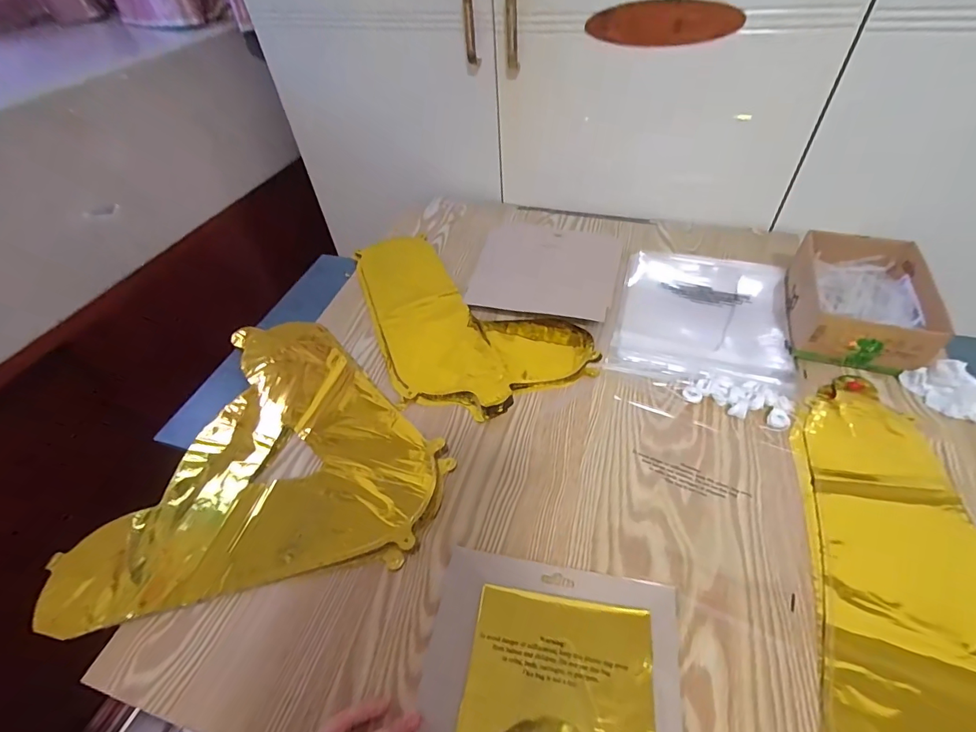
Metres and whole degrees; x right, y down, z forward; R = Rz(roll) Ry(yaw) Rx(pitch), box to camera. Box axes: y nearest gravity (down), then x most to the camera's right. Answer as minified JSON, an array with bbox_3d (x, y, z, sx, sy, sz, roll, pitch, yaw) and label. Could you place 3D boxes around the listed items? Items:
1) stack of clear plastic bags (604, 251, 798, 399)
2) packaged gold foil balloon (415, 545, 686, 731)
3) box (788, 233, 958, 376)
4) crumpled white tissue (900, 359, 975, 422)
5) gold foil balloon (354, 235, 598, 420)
[{"bbox_3d":[0.285,-0.071,0.592,0.207,0.011,0.258,13,49,15],"label":"stack of clear plastic bags"},{"bbox_3d":[0.049,0.236,0.339,0.190,0.013,0.160,7,48,10],"label":"packaged gold foil balloon"},{"bbox_3d":[0.454,-0.081,0.545,0.128,0.063,0.188,15,50,17],"label":"box"},{"bbox_3d":[0.495,0.024,0.473,0.041,0.034,0.077,-22,50,-16],"label":"crumpled white tissue"},{"bbox_3d":[-0.044,-0.089,0.633,0.237,0.013,0.383,-19,49,-13],"label":"gold foil balloon"}]

